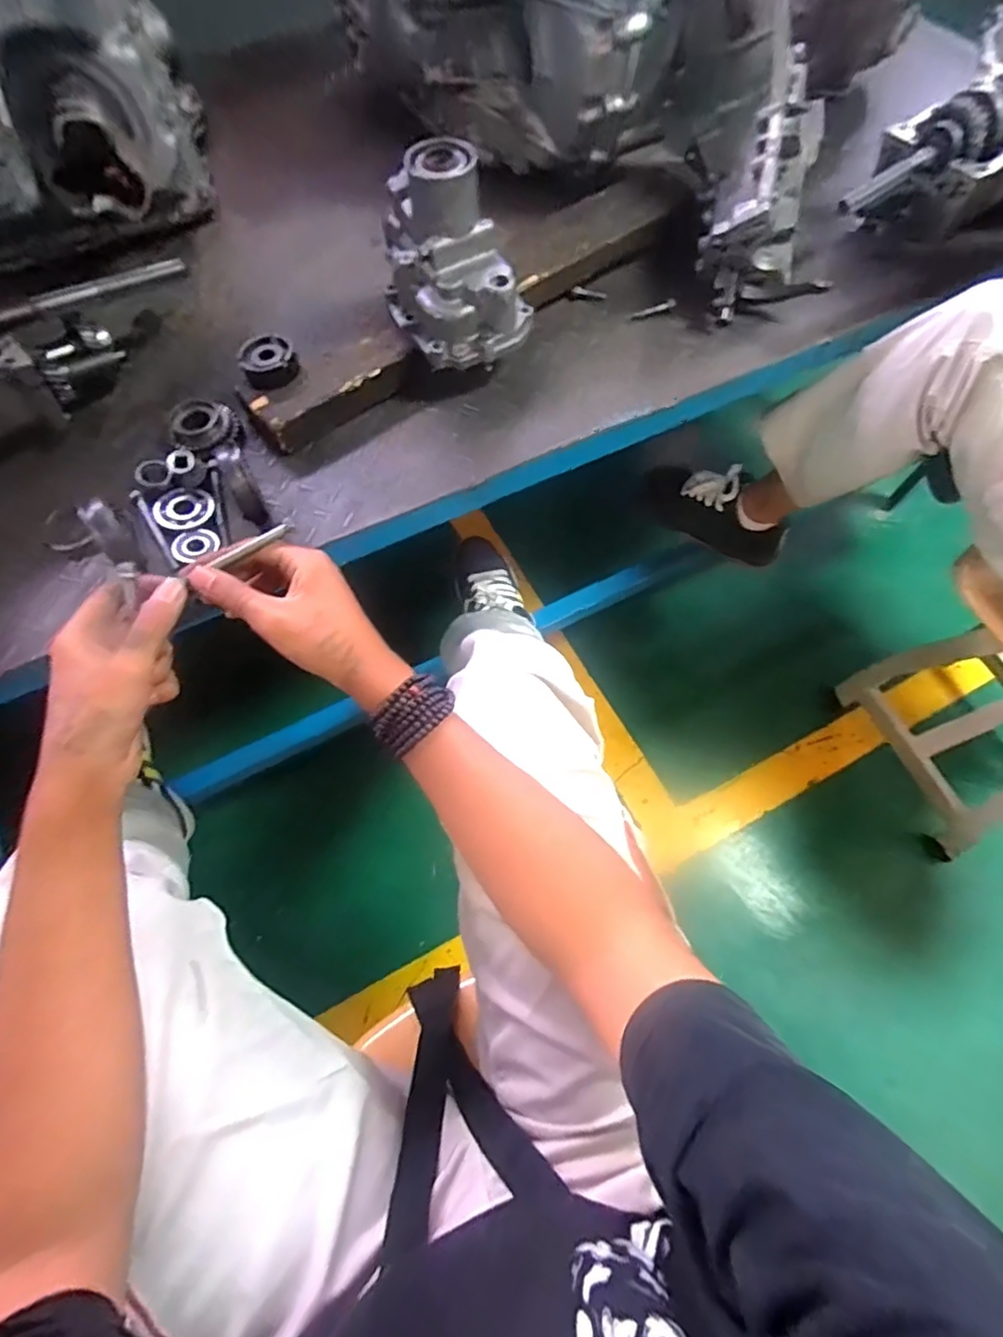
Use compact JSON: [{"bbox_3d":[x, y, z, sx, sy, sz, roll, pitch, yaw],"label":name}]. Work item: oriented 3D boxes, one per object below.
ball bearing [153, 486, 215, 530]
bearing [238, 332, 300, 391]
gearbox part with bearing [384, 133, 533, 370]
[{"bbox_3d":[-0.311,-0.157,0.555,0.053,0.012,0.049,0,66,0],"label":"ball bearing"},{"bbox_3d":[-0.248,-0.329,0.606,0.057,0.021,0.064,-23,68,-9],"label":"bearing"},{"bbox_3d":[-0.048,-0.416,0.571,0.144,0.136,0.147,-7,66,-2],"label":"gearbox part with bearing"}]

